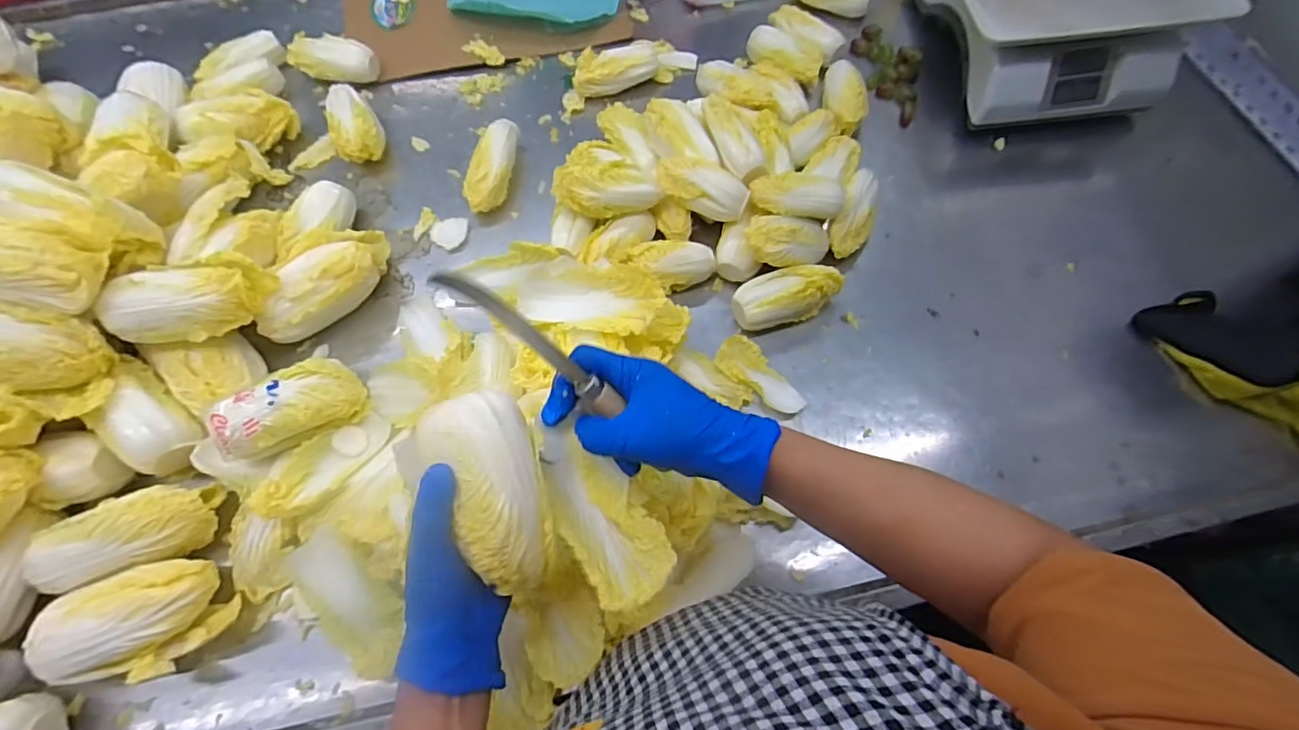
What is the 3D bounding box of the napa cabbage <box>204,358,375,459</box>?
[{"bbox_3d":[-0.358,0.045,0.559,0.134,0.056,0.063,-30,70,-11],"label":"napa cabbage"}]

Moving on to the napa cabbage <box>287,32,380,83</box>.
[{"bbox_3d":[-0.452,-0.427,0.802,0.147,0.049,0.054,15,68,7],"label":"napa cabbage"}]

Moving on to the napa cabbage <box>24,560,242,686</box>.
[{"bbox_3d":[-0.452,0.228,0.506,0.143,0.063,0.090,-5,67,-1],"label":"napa cabbage"}]

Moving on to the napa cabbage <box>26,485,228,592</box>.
[{"bbox_3d":[-0.483,0.155,0.520,0.147,0.050,0.072,-19,85,-18],"label":"napa cabbage"}]

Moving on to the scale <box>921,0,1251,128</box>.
[{"bbox_3d":[0.506,-0.450,0.703,0.255,0.116,0.265,-2,67,1],"label":"scale"}]

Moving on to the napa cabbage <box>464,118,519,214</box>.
[{"bbox_3d":[-0.200,-0.251,0.720,0.055,0.051,0.130,9,68,5],"label":"napa cabbage"}]

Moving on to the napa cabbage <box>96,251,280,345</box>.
[{"bbox_3d":[-0.461,-0.064,0.568,0.137,0.064,0.079,-16,68,-5],"label":"napa cabbage"}]

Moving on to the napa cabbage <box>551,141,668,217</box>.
[{"bbox_3d":[-0.048,-0.204,0.640,0.121,0.050,0.064,-8,67,-2],"label":"napa cabbage"}]

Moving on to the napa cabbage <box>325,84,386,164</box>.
[{"bbox_3d":[-0.390,-0.317,0.748,0.060,0.058,0.115,-25,69,-9],"label":"napa cabbage"}]

